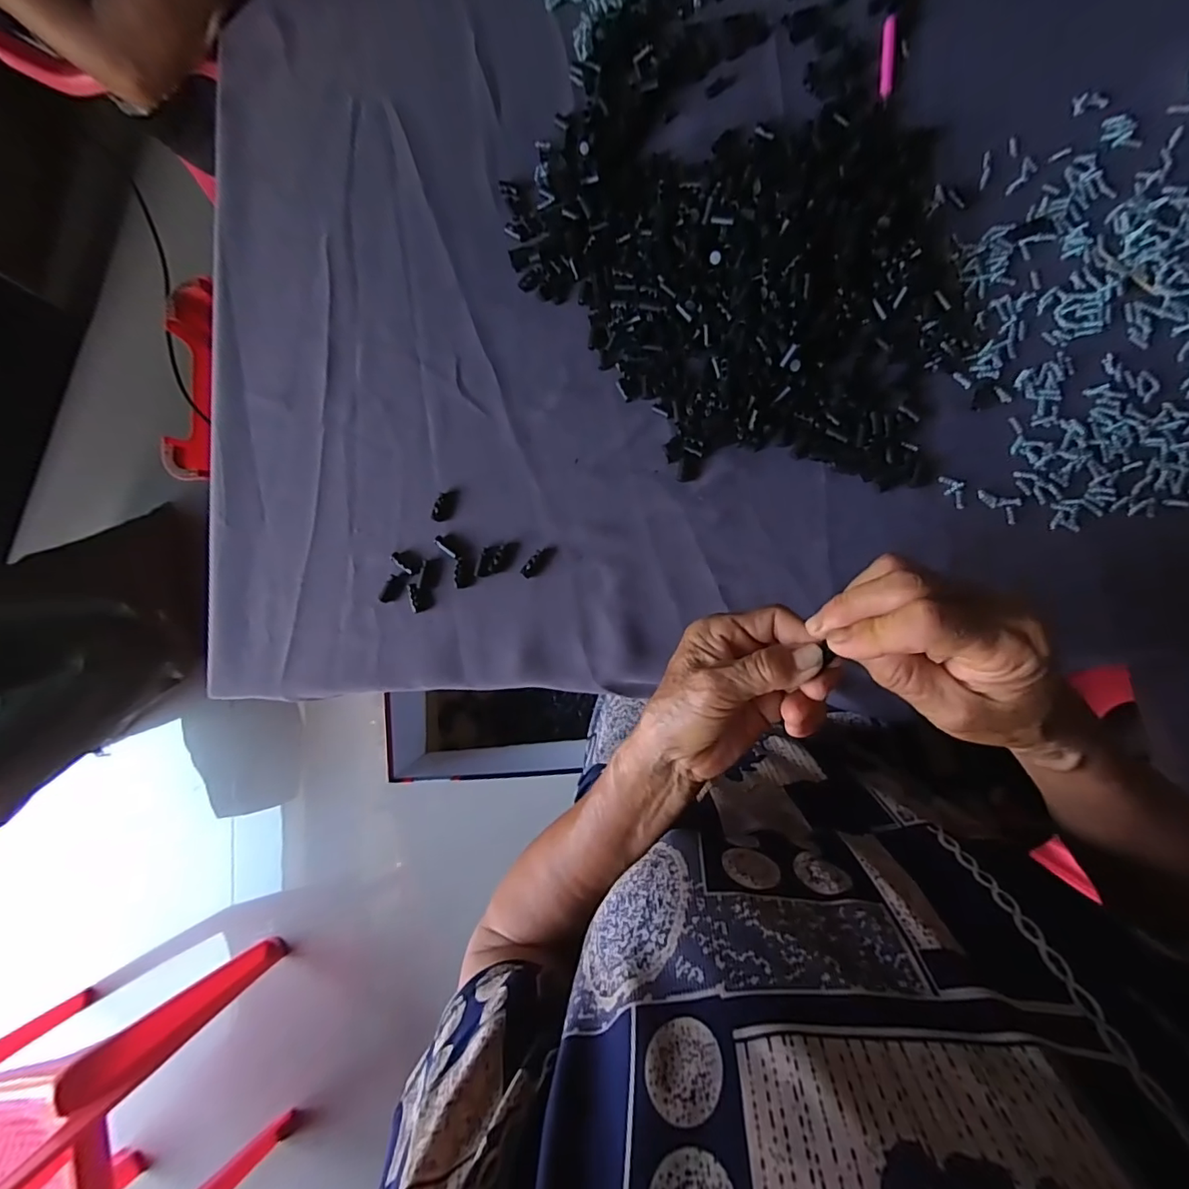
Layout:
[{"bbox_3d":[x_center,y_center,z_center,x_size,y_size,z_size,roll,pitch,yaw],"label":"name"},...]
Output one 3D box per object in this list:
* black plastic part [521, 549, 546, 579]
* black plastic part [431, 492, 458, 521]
[{"bbox_3d":[-0.049,-0.025,0.424,0.010,0.006,0.026,39,91,9],"label":"black plastic part"},{"bbox_3d":[-0.127,-0.075,0.440,0.016,0.005,0.028,29,89,9],"label":"black plastic part"}]

